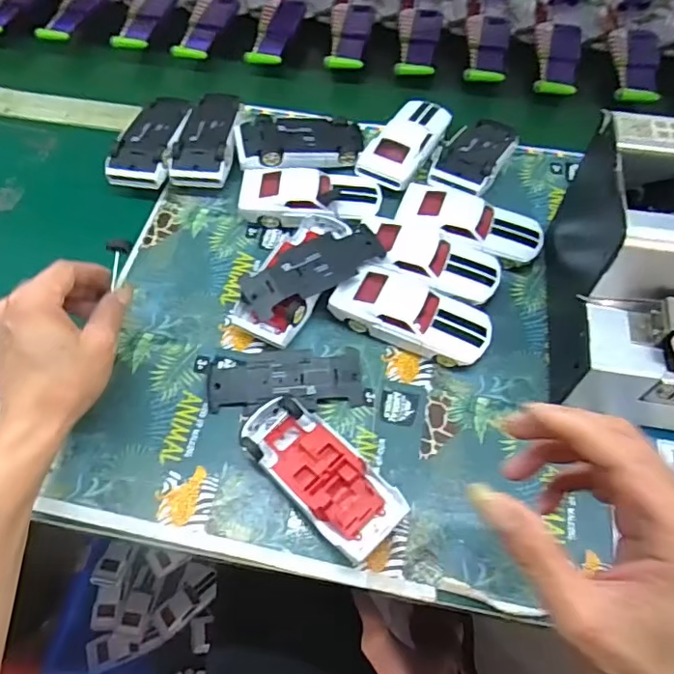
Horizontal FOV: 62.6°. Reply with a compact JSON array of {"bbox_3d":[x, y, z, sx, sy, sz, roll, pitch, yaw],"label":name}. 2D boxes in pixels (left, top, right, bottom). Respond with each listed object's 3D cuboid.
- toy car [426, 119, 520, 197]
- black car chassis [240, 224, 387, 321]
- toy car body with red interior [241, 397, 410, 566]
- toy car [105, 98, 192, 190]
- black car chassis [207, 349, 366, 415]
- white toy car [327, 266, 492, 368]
[{"bbox_3d":[0.139,-0.176,0.546,0.053,0.046,0.122,29,62,16],"label":"toy car"},{"bbox_3d":[-0.019,-0.058,0.462,0.123,0.013,0.046,-27,67,-19],"label":"black car chassis"},{"bbox_3d":[-0.013,0.096,0.396,0.056,0.034,0.128,-38,66,-21],"label":"toy car body with red interior"},{"bbox_3d":[-0.183,-0.193,0.562,0.056,0.037,0.125,6,58,3],"label":"toy car"},{"bbox_3d":[-0.041,0.033,0.443,0.122,0.014,0.051,-5,58,-3],"label":"black car chassis"},{"bbox_3d":[0.062,-0.016,0.460,0.126,0.037,0.055,25,61,14],"label":"white toy car"}]

